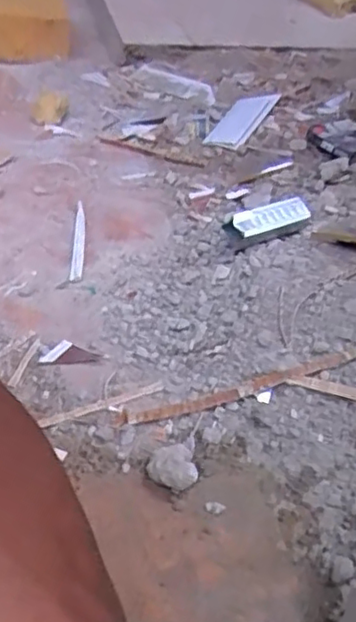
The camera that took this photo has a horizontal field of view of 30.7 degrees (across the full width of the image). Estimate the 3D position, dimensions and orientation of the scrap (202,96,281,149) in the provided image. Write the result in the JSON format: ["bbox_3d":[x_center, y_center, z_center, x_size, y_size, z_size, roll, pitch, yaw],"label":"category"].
[{"bbox_3d":[0.094,-0.277,0.931,0.050,0.013,0.150,30,62,24],"label":"scrap"}]

